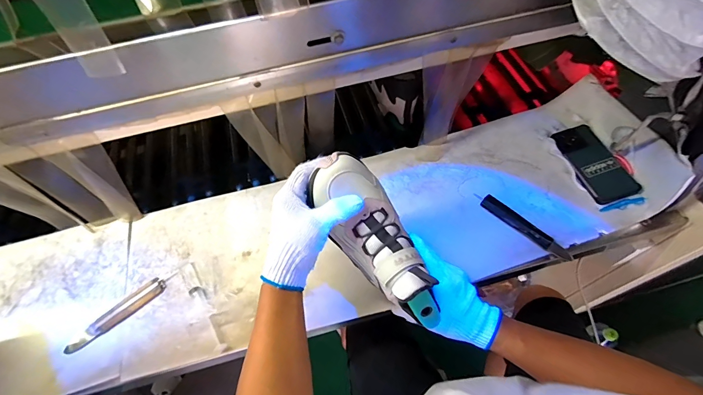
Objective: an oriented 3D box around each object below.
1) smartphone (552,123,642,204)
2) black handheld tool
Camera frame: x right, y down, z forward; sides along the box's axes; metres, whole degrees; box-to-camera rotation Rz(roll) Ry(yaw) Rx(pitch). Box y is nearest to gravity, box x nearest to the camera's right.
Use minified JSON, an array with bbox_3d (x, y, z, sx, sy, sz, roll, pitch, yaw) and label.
[{"bbox_3d":[0.457,-0.069,0.653,0.081,0.013,0.166,-21,61,1],"label":"smartphone"},{"bbox_3d":[0.300,0.047,0.606,0.030,0.016,0.176,-40,65,-18],"label":"black handheld tool"}]

